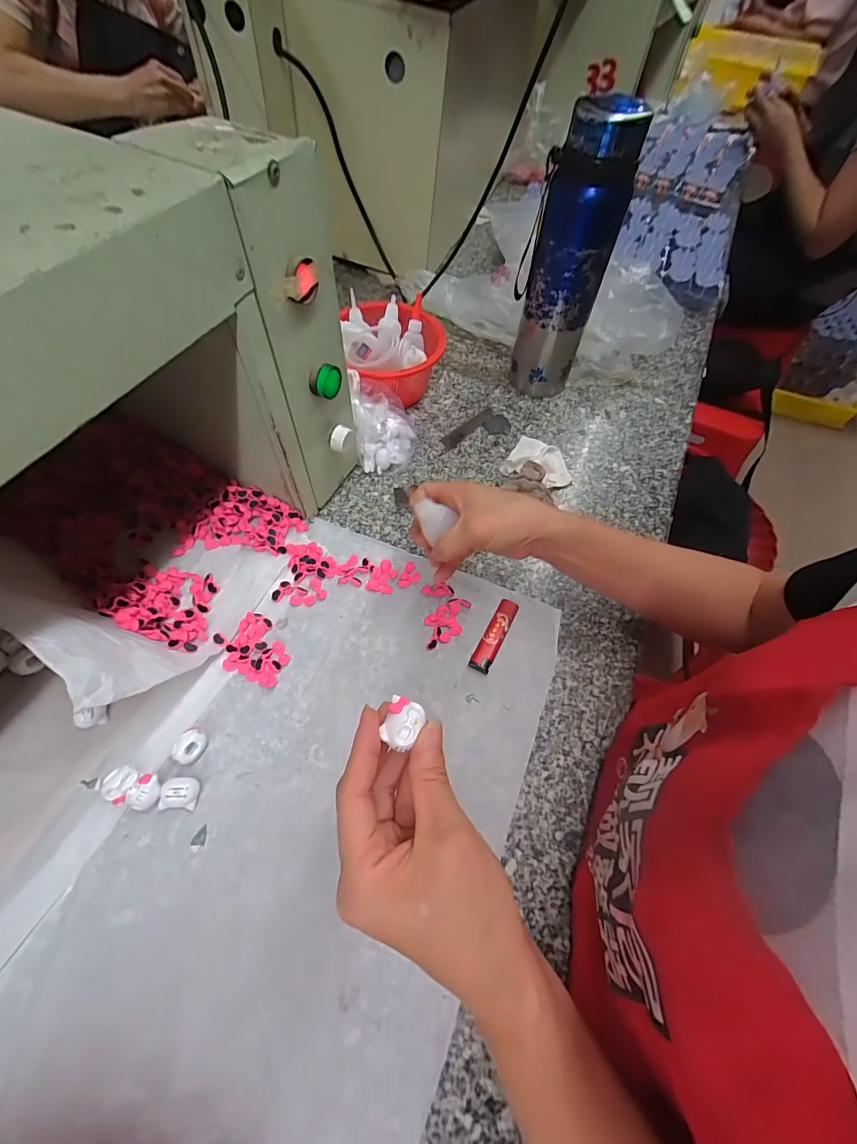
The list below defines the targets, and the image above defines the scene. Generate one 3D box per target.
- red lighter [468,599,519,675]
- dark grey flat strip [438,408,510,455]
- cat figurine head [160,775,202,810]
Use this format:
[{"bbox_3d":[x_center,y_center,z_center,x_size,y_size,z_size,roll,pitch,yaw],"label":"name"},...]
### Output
[{"bbox_3d":[0.063,0.059,0.411,0.019,0.011,0.076,27,62,12],"label":"red lighter"},{"bbox_3d":[0.059,-0.177,0.553,0.104,0.004,0.047,-38,69,-23],"label":"dark grey flat strip"},{"bbox_3d":[-0.187,0.166,0.328,0.025,0.019,0.021,4,59,-1],"label":"cat figurine head"}]

